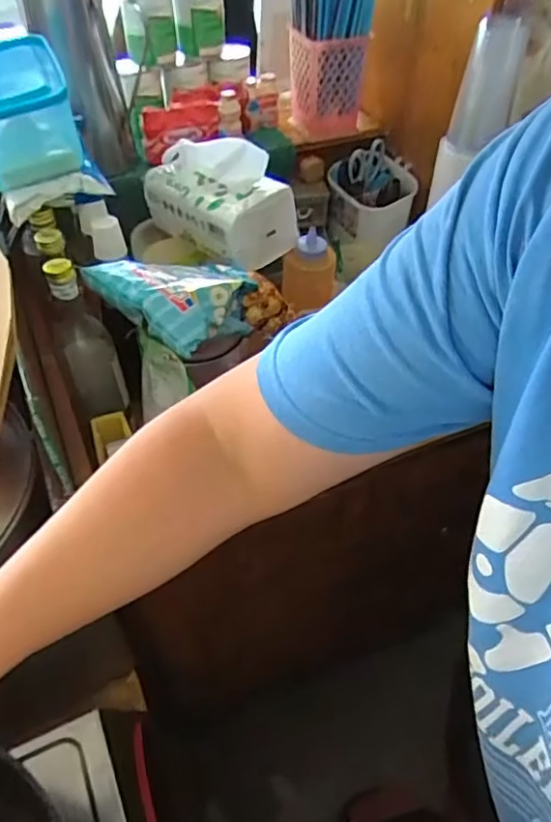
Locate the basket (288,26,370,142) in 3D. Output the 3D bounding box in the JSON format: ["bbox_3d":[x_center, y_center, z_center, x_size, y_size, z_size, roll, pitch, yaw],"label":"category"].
[{"bbox_3d":[0.078,-0.527,0.952,0.100,0.146,0.084,-17,52,-15],"label":"basket"}]

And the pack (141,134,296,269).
[{"bbox_3d":[-0.076,-0.284,0.764,0.097,0.124,0.203,-35,58,-27],"label":"pack"}]

